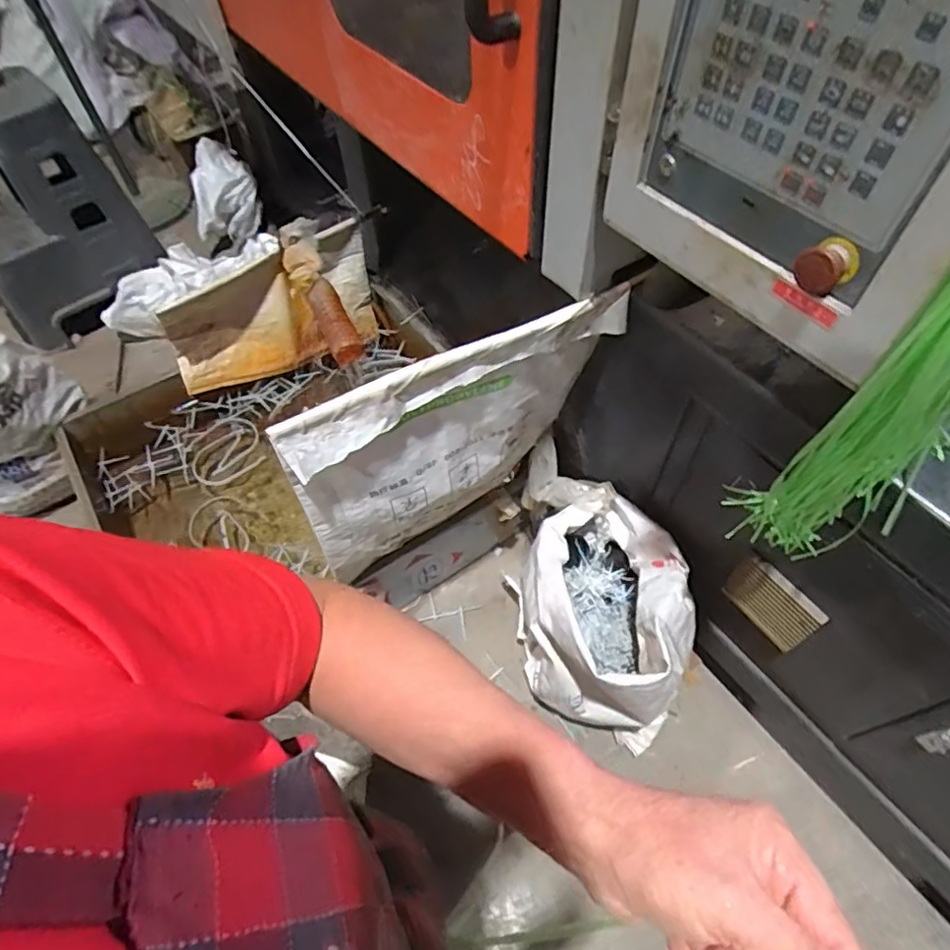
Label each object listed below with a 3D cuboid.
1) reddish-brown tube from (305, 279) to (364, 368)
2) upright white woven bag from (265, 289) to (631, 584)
[{"bbox_3d":[-0.276,-0.300,1.128,0.061,0.057,0.173,-23,71,-16],"label":"reddish-brown tube"},{"bbox_3d":[-0.025,-0.049,0.993,0.545,0.471,0.081,-24,59,-14],"label":"upright white woven bag"}]

